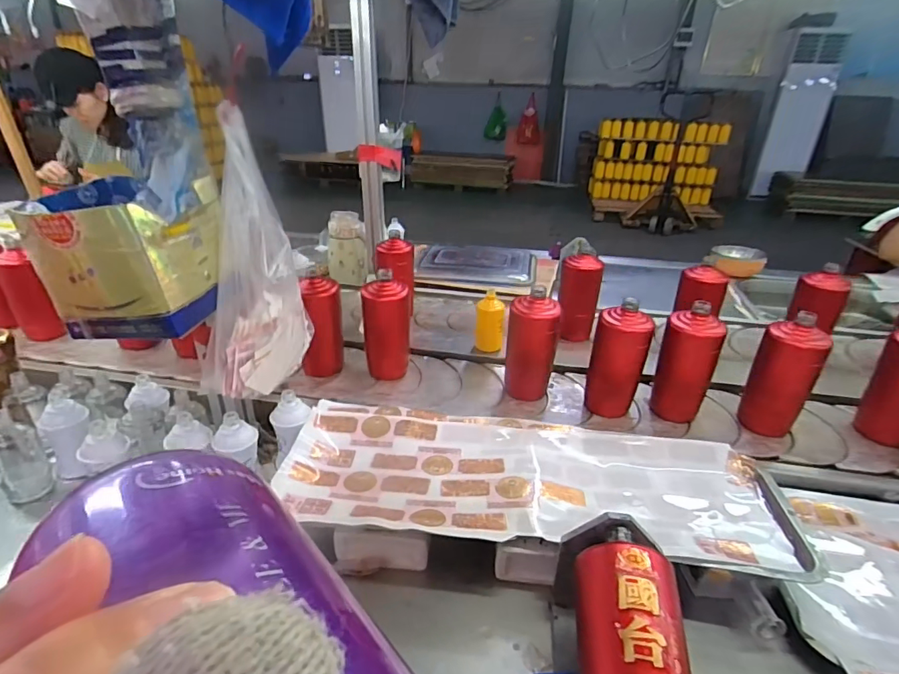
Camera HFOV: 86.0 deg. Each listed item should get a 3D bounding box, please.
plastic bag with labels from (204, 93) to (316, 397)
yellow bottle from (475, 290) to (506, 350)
[{"bbox_3d":[-0.243,-0.079,0.589,0.123,0.307,0.141,-6,30,-15],"label":"plastic bag with labels"},{"bbox_3d":[0.082,-0.025,0.951,0.053,0.117,0.048,2,29,-2],"label":"yellow bottle"}]

